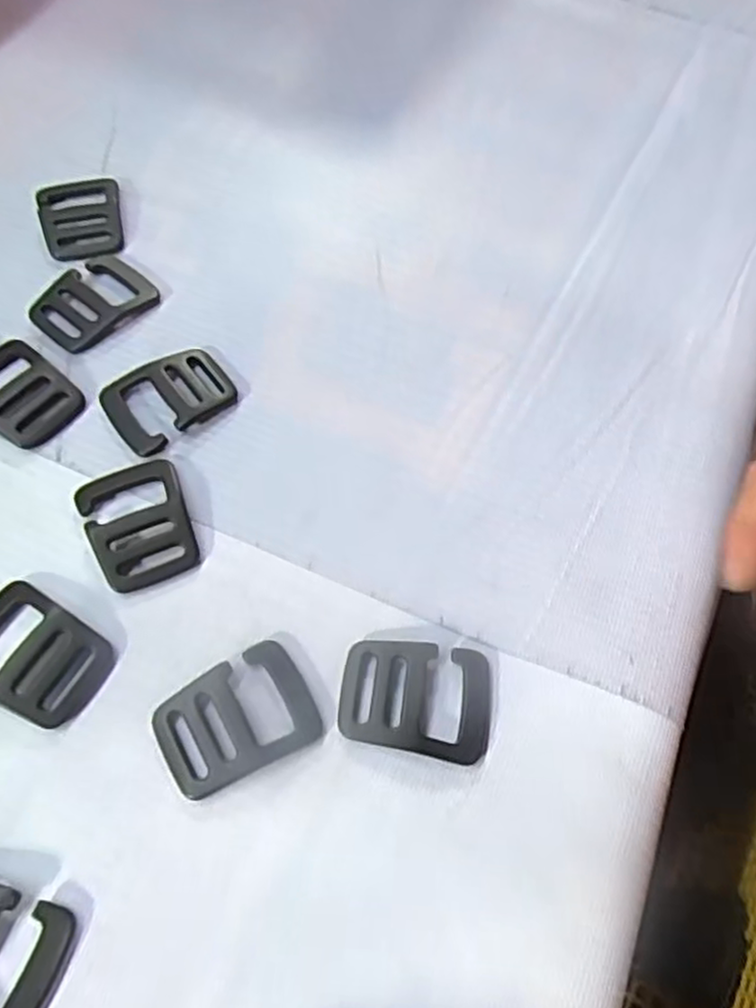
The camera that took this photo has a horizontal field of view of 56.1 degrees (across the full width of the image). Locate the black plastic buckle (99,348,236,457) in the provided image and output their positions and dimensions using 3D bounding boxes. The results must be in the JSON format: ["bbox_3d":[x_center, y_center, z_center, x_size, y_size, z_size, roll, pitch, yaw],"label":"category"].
[{"bbox_3d":[-0.074,-0.038,0.252,0.043,0.006,0.031,-36,70,-19],"label":"black plastic buckle"}]

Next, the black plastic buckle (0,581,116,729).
[{"bbox_3d":[-0.103,0.044,0.208,0.045,0.006,0.031,32,66,12],"label":"black plastic buckle"}]

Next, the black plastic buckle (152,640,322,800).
[{"bbox_3d":[-0.041,0.061,0.203,0.043,0.005,0.031,-26,67,-15],"label":"black plastic buckle"}]

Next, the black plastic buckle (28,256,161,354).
[{"bbox_3d":[-0.109,-0.078,0.269,0.032,0.007,0.043,41,68,16],"label":"black plastic buckle"}]

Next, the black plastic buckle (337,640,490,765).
[{"bbox_3d":[0.011,0.056,0.209,0.044,0.005,0.032,11,63,2],"label":"black plastic buckle"}]

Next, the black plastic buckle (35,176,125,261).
[{"bbox_3d":[-0.120,-0.117,0.288,0.032,0.007,0.043,-18,65,-12],"label":"black plastic buckle"}]

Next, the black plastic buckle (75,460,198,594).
[{"bbox_3d":[-0.077,0.006,0.229,0.032,0.007,0.042,-20,66,-13],"label":"black plastic buckle"}]

